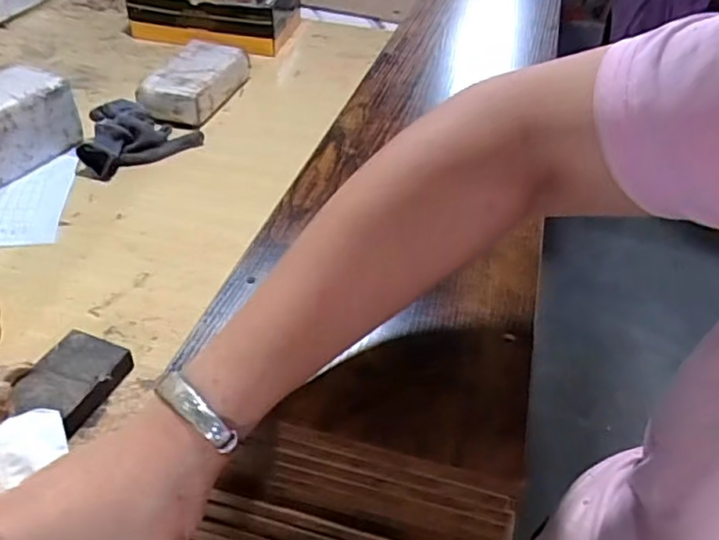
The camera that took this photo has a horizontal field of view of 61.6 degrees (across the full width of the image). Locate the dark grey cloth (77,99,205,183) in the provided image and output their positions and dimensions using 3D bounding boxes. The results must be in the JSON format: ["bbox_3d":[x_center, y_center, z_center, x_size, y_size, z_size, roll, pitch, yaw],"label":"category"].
[{"bbox_3d":[-0.323,-0.196,0.903,0.165,0.053,0.145,-1,41,-7],"label":"dark grey cloth"}]

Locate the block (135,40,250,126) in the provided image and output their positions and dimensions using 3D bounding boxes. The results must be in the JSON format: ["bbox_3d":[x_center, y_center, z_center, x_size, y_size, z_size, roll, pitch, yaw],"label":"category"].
[{"bbox_3d":[-0.278,-0.321,1.040,0.116,0.067,0.229,14,41,11],"label":"block"}]

